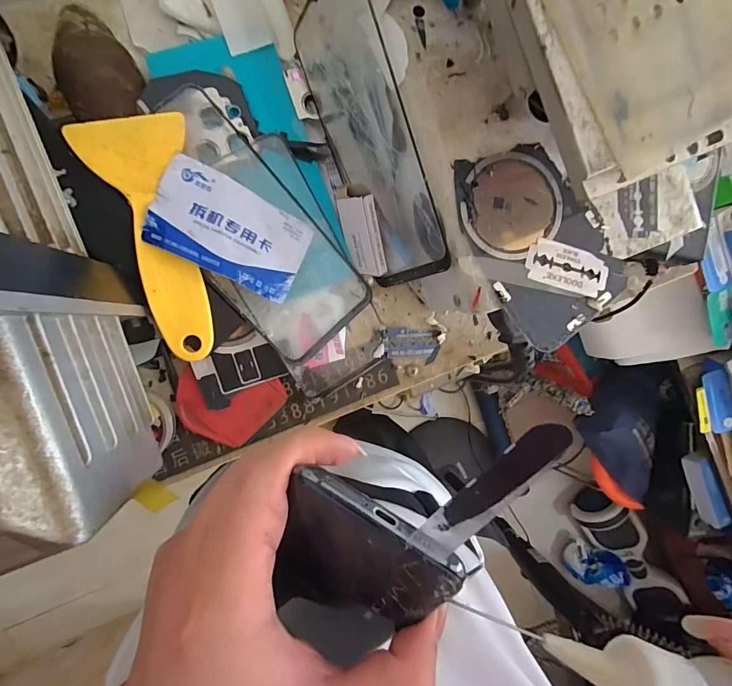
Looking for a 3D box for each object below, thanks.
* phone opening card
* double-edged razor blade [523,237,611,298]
[{"bbox_3d":[-0.077,-0.064,0.223,0.084,0.007,0.052,26,76,-16],"label":"phone opening card"},{"bbox_3d":[0.102,-0.038,0.198,0.042,0.004,0.022,14,87,-4],"label":"double-edged razor blade"}]

